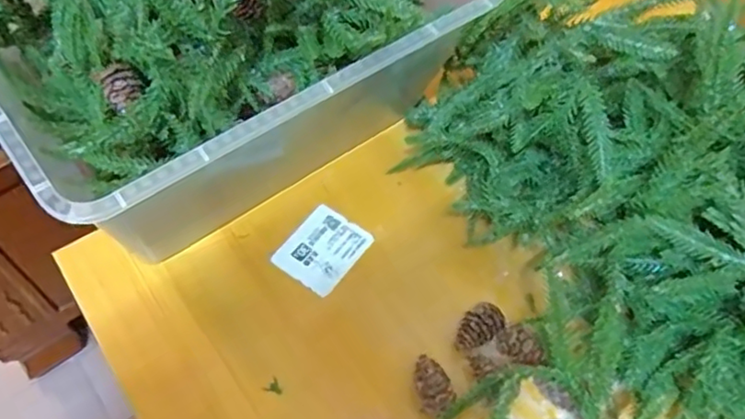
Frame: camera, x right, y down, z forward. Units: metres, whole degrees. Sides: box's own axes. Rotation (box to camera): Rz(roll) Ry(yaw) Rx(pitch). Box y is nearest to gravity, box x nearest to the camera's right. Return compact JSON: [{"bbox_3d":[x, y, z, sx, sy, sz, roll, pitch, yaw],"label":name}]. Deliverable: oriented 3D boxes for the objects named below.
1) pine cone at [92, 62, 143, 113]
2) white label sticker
[{"bbox_3d":[-0.146,-0.072,0.357,0.023,0.021,0.020,-19,59,-14],"label":"pine cone"},{"bbox_3d":[-0.034,0.026,0.428,0.048,0.004,0.057,31,61,17],"label":"white label sticker"}]

